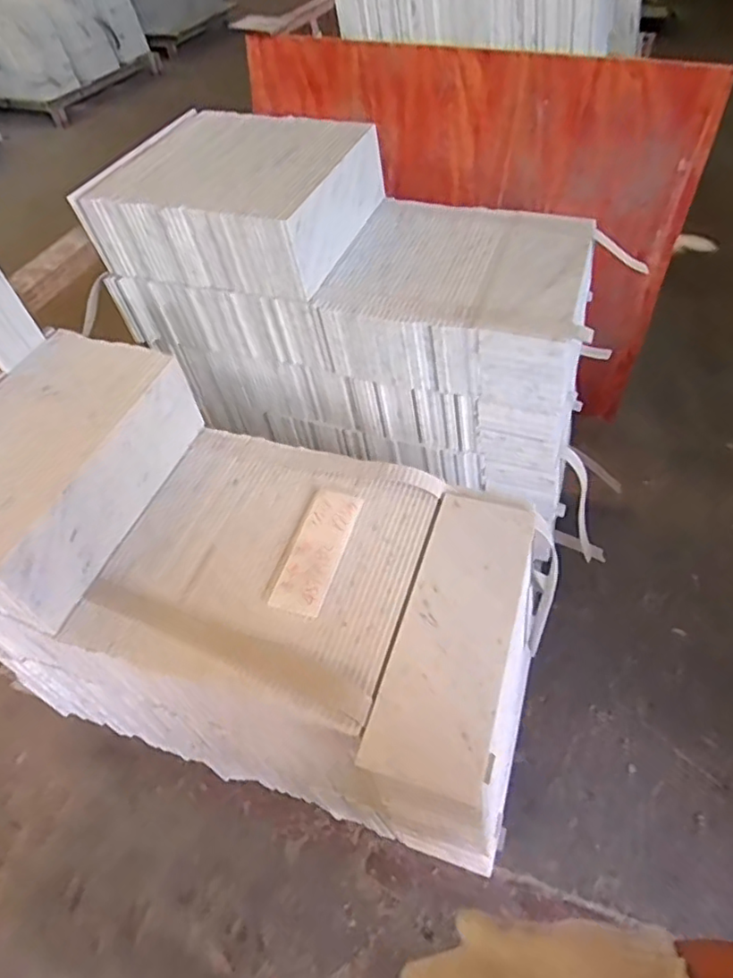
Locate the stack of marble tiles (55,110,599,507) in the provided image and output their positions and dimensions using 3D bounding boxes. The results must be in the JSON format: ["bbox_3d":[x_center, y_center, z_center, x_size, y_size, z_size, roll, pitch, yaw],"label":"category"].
[{"bbox_3d":[-0.004,-0.404,1.323,0.949,0.555,0.419,12,52,15],"label":"stack of marble tiles"}]

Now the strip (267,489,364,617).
[{"bbox_3d":[-0.075,0.089,0.946,0.079,0.018,0.228,11,52,14],"label":"strip"}]

